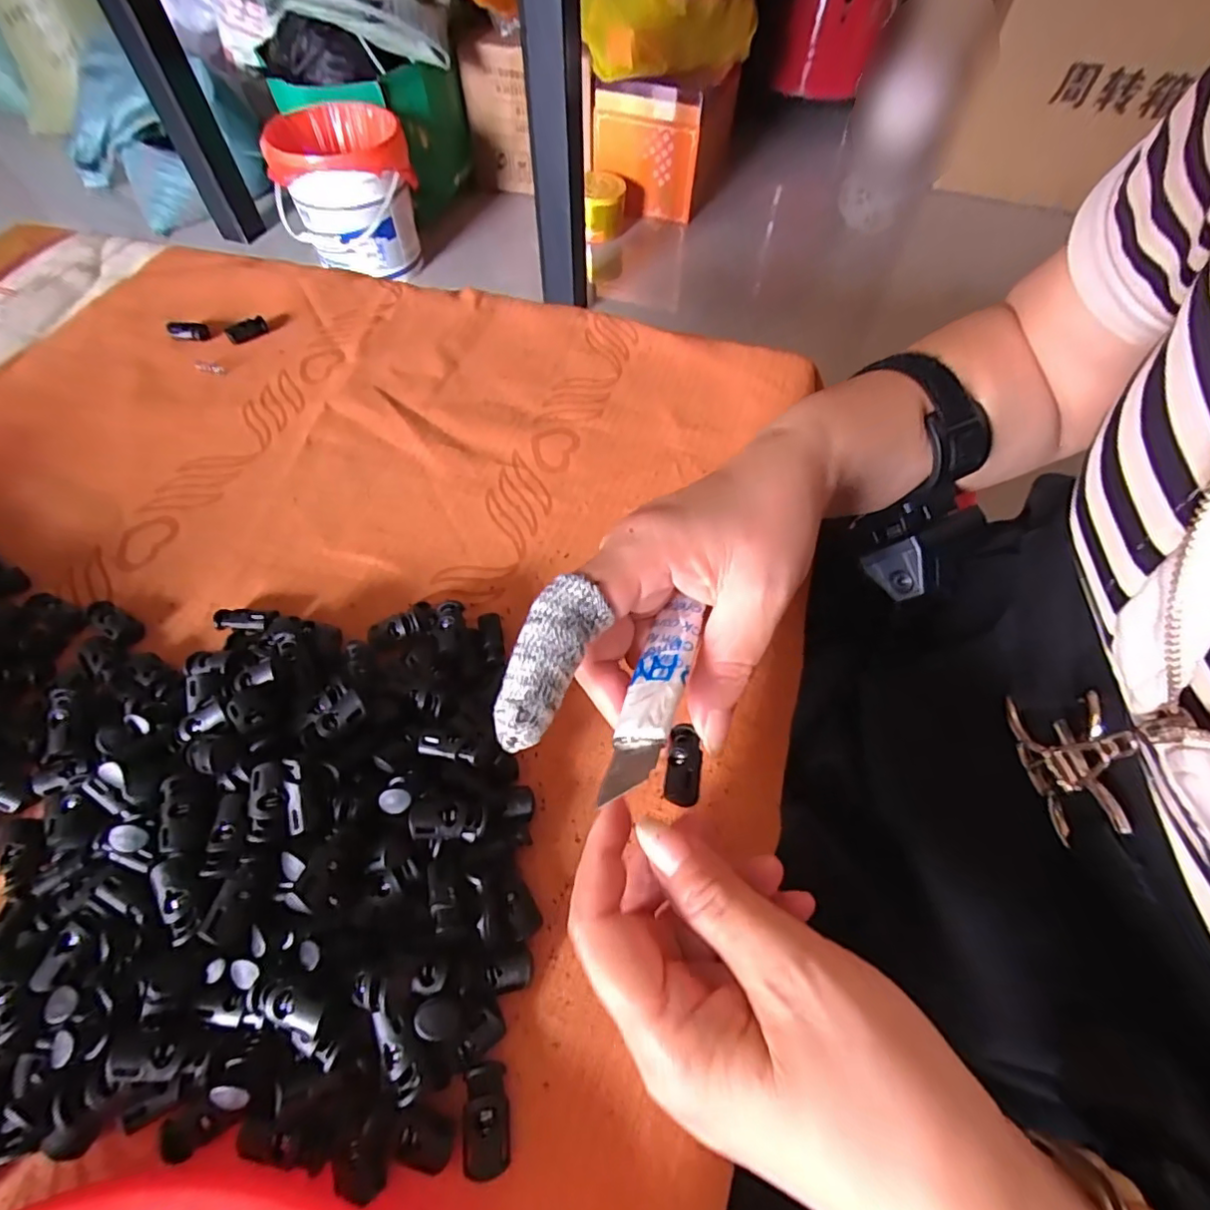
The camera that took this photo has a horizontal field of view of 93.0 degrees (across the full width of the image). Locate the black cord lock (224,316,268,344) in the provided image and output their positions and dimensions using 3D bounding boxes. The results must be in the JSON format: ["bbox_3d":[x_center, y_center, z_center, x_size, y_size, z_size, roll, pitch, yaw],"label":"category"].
[{"bbox_3d":[-0.248,-0.190,0.398,0.027,0.008,0.014,-34,64,-20],"label":"black cord lock"}]

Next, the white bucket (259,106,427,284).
[{"bbox_3d":[-0.546,-0.871,1.223,0.283,0.258,0.268,0,58,0],"label":"white bucket"}]

